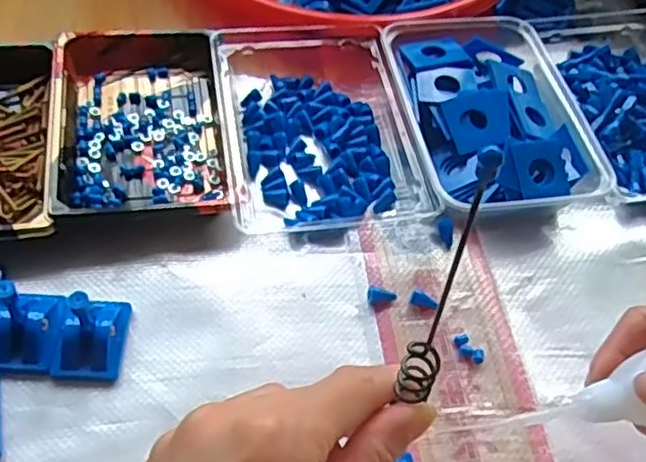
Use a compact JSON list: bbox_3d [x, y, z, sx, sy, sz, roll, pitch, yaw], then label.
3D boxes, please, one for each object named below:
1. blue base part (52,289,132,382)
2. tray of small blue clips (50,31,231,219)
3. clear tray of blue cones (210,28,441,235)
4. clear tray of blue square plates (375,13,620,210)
[{"bbox_3d":[-0.119,0.049,0.347,0.032,0.037,0.043,4,54,-3],"label":"blue base part"},{"bbox_3d":[-0.116,-0.071,0.437,0.100,0.023,0.155,-7,55,-10],"label":"tray of small blue clips"},{"bbox_3d":[-0.008,-0.077,0.448,0.114,0.031,0.166,-7,55,-10],"label":"clear tray of blue cones"},{"bbox_3d":[0.107,-0.077,0.453,0.113,0.032,0.164,-7,55,-10],"label":"clear tray of blue square plates"}]

